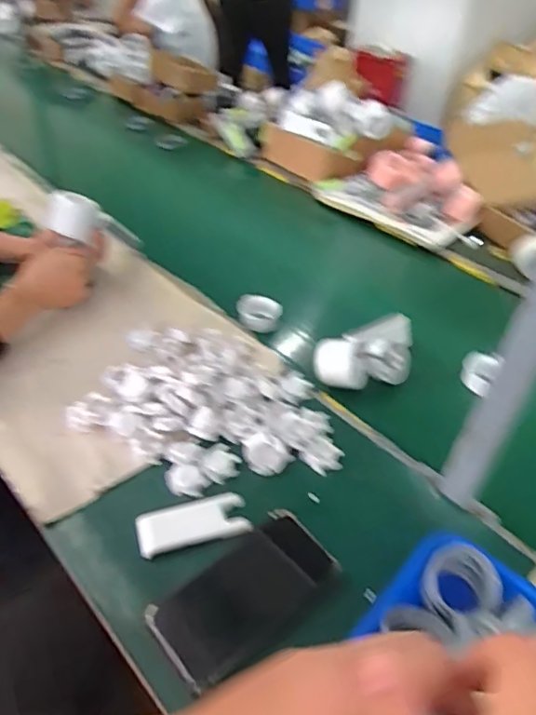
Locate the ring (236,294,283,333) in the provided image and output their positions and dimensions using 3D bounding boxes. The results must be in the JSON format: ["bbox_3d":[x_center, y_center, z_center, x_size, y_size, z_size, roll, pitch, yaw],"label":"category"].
[{"bbox_3d":[-0.013,-0.067,0.792,0.063,0.037,0.063,3,41,-2],"label":"ring"}]

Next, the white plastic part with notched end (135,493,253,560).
[{"bbox_3d":[-0.073,0.163,0.525,0.106,0.011,0.044,-8,43,-15],"label":"white plastic part with notched end"}]

